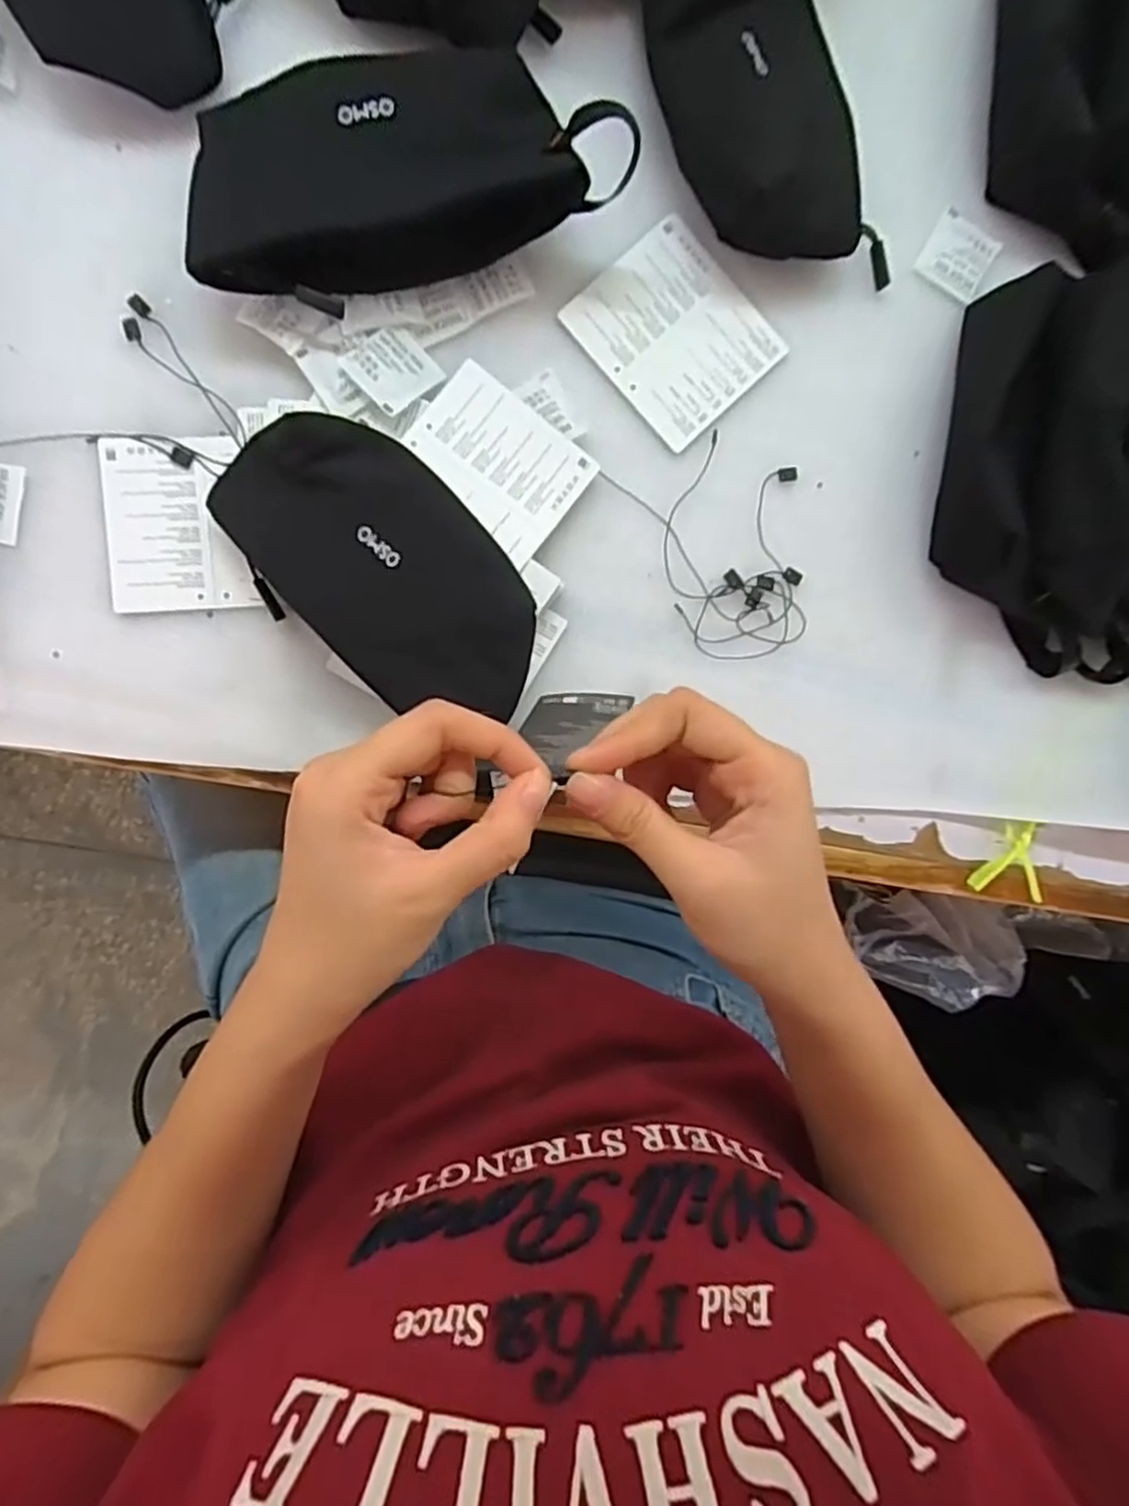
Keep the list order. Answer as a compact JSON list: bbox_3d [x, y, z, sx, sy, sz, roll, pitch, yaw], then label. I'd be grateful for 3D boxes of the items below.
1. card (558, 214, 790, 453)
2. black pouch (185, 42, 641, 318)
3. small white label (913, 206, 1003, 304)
[{"bbox_3d":[0.062,-0.236,0.396,0.088,0.004,0.101,-43,95,-3],"label":"card"},{"bbox_3d":[-0.086,-0.290,0.354,0.204,0.047,0.101,-22,93,-4],"label":"black pouch"},{"bbox_3d":[0.229,-0.289,0.407,0.038,0.004,0.043,31,89,-5],"label":"small white label"}]

